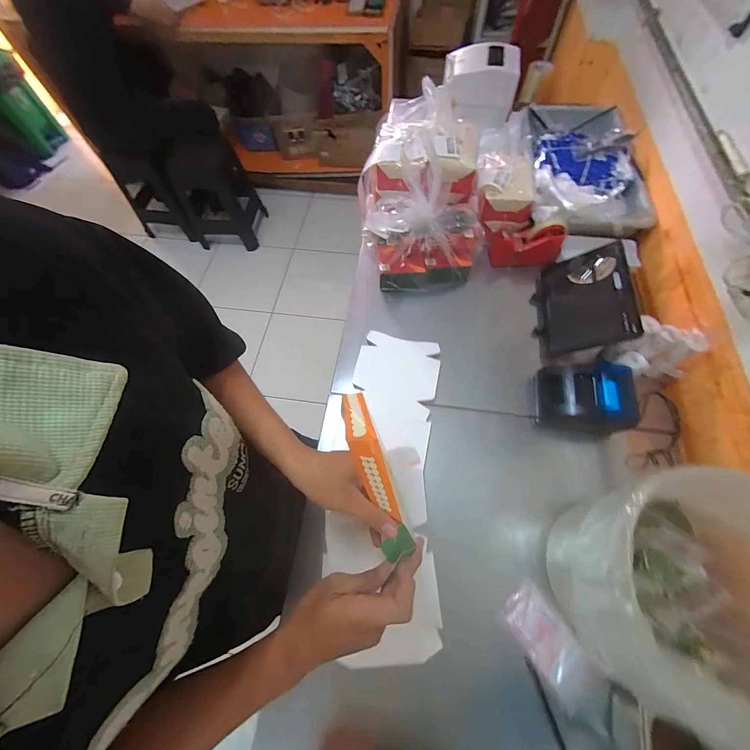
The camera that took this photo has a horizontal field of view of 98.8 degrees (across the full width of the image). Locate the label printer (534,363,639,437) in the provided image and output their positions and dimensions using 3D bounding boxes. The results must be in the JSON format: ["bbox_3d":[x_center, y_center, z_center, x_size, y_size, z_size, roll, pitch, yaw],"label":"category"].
[{"bbox_3d":[0.394,0.055,0.629,0.146,0.115,0.133,9,65,6],"label":"label printer"}]

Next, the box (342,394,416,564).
[{"bbox_3d":[0.002,0.102,0.319,0.032,0.028,0.173,-20,101,-8],"label":"box"}]

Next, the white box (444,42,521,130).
[{"bbox_3d":[0.321,-0.916,1.028,0.223,0.154,0.171,3,64,3],"label":"white box"}]

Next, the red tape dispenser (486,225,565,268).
[{"bbox_3d":[0.374,-0.326,0.811,0.172,0.102,0.072,12,65,8],"label":"red tape dispenser"}]

